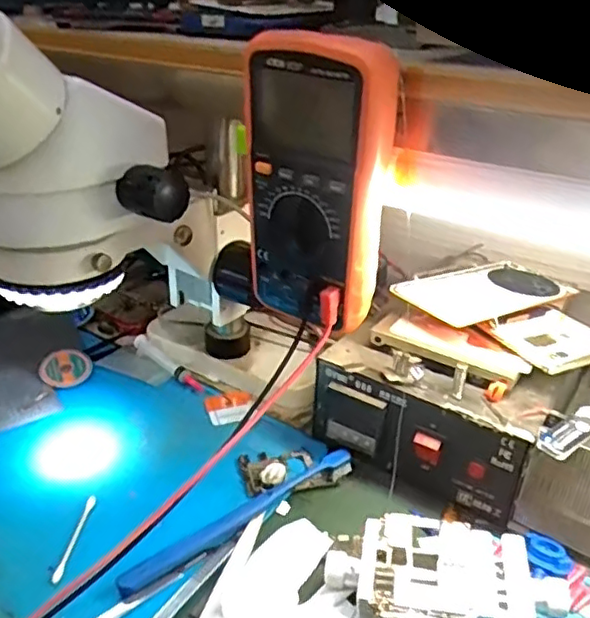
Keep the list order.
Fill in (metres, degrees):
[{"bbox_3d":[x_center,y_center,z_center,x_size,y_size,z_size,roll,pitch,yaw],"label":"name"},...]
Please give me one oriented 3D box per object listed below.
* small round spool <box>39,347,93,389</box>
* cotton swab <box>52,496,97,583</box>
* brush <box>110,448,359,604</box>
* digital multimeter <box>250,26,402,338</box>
[{"bbox_3d":[-0.215,0.056,0.581,0.046,0.037,0.013,-29,-2,-31],"label":"small round spool"},{"bbox_3d":[-0.148,0.154,0.416,0.005,0.005,0.070,2,29,4],"label":"cotton swab"},{"bbox_3d":[-0.034,0.142,0.426,0.184,0.013,0.015,-20,35,-31],"label":"brush"},{"bbox_3d":[0.014,-0.074,0.384,0.090,0.171,0.048,24,36,36],"label":"digital multimeter"}]

